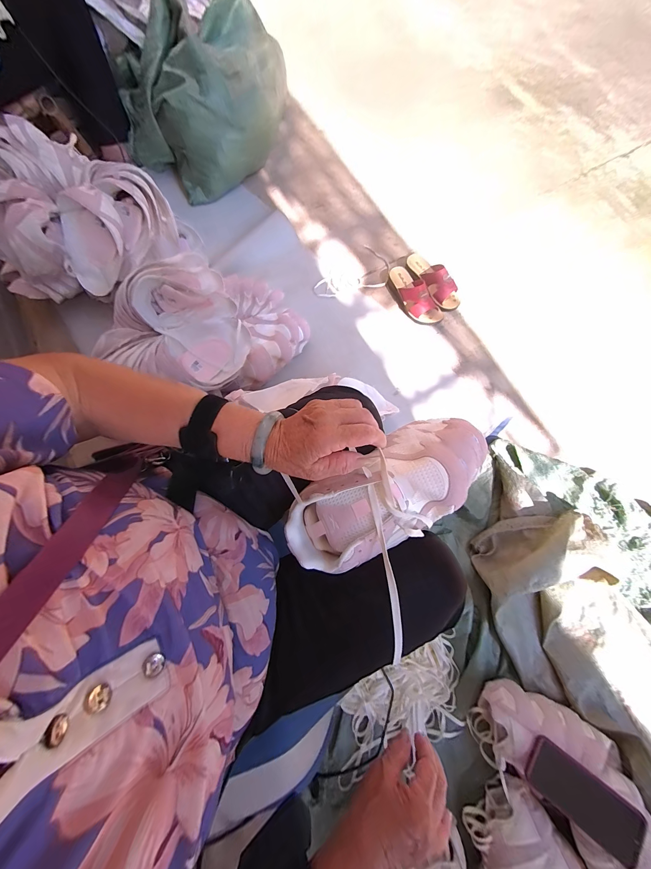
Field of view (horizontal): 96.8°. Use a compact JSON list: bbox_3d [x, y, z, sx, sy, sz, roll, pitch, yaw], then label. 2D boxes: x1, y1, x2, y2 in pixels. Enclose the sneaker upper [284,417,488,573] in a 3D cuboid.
[{"bbox_3d":[0.081,0.067,0.350,0.269,0.090,0.109,-32,79,-4],"label":"sneaker upper"}]

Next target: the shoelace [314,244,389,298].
[{"bbox_3d":[0.100,-0.511,0.953,0.261,0.007,0.150,-42,81,-10],"label":"shoelace"}]

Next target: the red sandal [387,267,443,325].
[{"bbox_3d":[0.276,-0.438,0.898,0.089,0.080,0.226,-33,79,-9],"label":"red sandal"}]

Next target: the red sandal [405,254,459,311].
[{"bbox_3d":[0.340,-0.493,0.914,0.079,0.076,0.229,-31,79,-8],"label":"red sandal"}]

